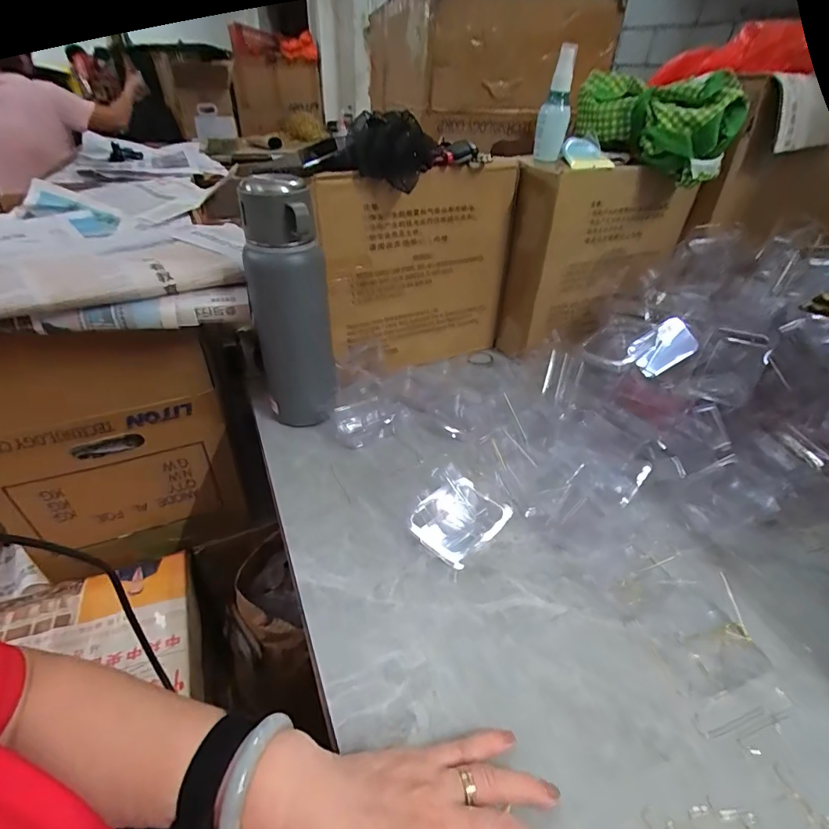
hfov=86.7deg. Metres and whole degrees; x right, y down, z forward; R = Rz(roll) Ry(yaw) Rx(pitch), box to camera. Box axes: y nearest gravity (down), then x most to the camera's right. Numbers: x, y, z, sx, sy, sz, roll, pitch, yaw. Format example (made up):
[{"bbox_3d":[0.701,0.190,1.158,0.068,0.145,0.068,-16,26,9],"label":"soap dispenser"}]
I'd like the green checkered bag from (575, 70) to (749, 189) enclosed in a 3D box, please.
[{"bbox_3d":[0.304,-0.381,0.577,0.069,0.102,0.205,-20,43,-27],"label":"green checkered bag"}]

